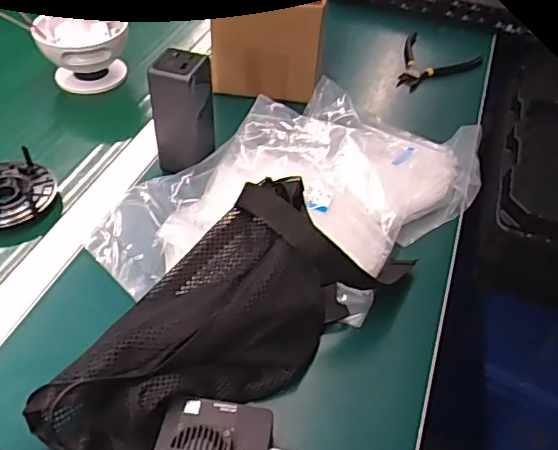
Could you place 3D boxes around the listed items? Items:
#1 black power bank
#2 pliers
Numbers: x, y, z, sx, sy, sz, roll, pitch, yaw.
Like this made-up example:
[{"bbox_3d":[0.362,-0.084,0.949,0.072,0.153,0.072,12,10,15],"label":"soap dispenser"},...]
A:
[{"bbox_3d":[-0.100,-0.113,0.602,0.055,0.131,0.054,6,46,1],"label":"black power bank"},{"bbox_3d":[0.227,-0.226,0.798,0.108,0.020,0.146,13,48,9],"label":"pliers"}]

